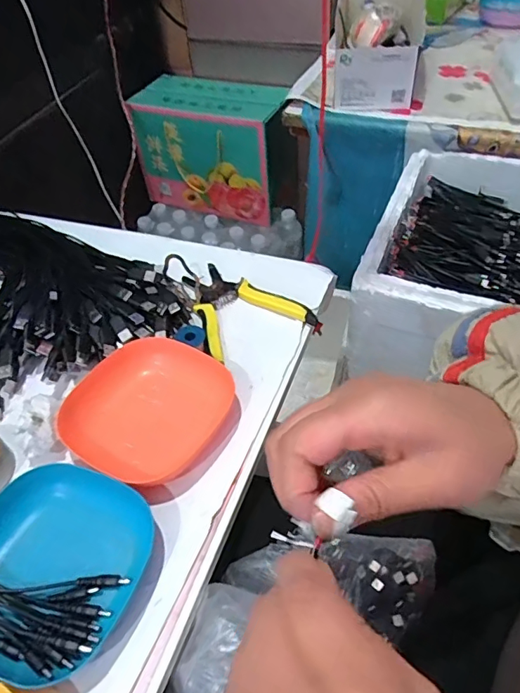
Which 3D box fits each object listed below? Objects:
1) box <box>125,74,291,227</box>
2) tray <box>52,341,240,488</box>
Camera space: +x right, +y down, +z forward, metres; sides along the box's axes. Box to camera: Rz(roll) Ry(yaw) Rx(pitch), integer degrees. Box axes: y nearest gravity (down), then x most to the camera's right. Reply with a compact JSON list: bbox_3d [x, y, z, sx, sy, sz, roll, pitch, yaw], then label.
[{"bbox_3d":[-0.096,-0.447,1.127,0.319,0.237,0.159,15,52,17],"label":"box"},{"bbox_3d":[-0.098,0.055,0.449,0.138,0.026,0.132,26,56,25],"label":"tray"}]

